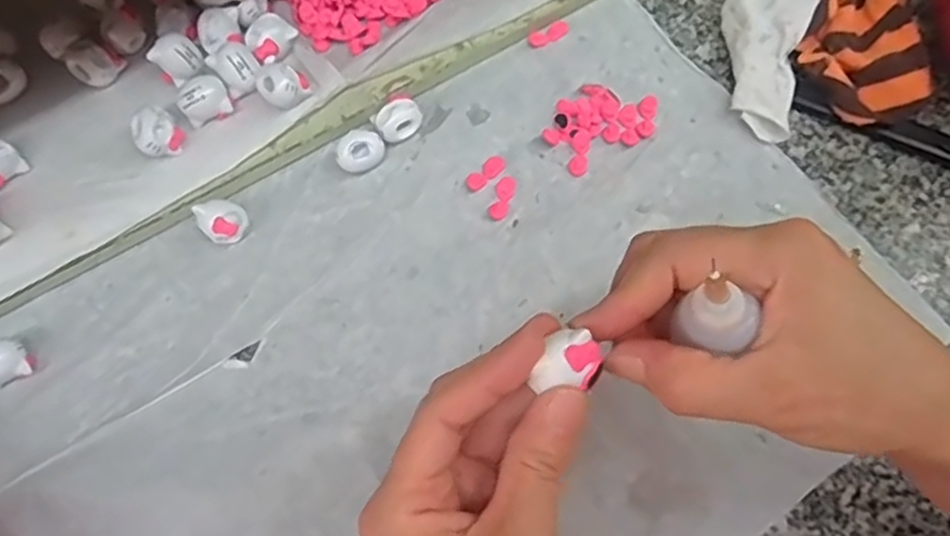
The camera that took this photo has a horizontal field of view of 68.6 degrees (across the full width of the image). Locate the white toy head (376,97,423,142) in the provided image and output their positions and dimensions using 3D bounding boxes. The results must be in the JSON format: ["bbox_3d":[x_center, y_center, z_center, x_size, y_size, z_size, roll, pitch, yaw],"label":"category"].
[{"bbox_3d":[-0.041,-0.079,0.376,0.024,0.013,0.020,-37,75,-11],"label":"white toy head"}]

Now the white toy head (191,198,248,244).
[{"bbox_3d":[-0.130,-0.024,0.361,0.021,0.019,0.022,0,72,0],"label":"white toy head"}]

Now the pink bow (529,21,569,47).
[{"bbox_3d":[0.043,-0.134,0.399,0.025,0.005,0.009,-23,73,-7],"label":"pink bow"}]

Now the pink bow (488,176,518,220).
[{"bbox_3d":[0.015,-0.038,0.371,0.011,0.004,0.025,17,73,6],"label":"pink bow"}]

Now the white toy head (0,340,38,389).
[{"bbox_3d":[-0.230,0.046,0.339,0.023,0.020,0.018,-22,73,-7],"label":"white toy head"}]

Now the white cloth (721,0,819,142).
[{"bbox_3d":[0.160,-0.129,0.388,0.040,0.029,0.114,11,72,4],"label":"white cloth"}]

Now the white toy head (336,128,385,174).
[{"bbox_3d":[-0.061,-0.061,0.371,0.025,0.018,0.019,-11,72,-3],"label":"white toy head"}]

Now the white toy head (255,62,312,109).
[{"bbox_3d":[-0.099,-0.094,0.362,0.025,0.023,0.022,-20,73,-6],"label":"white toy head"}]

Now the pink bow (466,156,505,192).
[{"bbox_3d":[0.006,-0.051,0.374,0.011,0.004,0.025,43,77,13],"label":"pink bow"}]

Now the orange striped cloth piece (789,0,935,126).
[{"bbox_3d":[0.213,-0.131,0.386,0.063,0.025,0.113,9,72,3],"label":"orange striped cloth piece"}]

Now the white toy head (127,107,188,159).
[{"bbox_3d":[-0.162,-0.068,0.357,0.022,0.018,0.022,0,72,0],"label":"white toy head"}]

